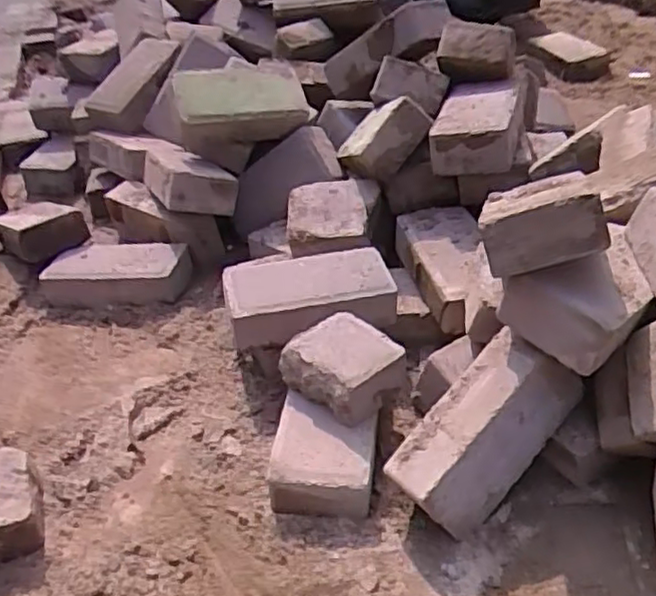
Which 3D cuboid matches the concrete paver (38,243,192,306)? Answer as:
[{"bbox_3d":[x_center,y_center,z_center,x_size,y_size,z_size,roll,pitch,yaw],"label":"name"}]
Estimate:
[{"bbox_3d":[-0.337,-0.034,1.082,0.226,0.069,0.109,-3,35,4],"label":"concrete paver"}]

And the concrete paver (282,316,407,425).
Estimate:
[{"bbox_3d":[0.021,0.086,0.785,0.106,0.073,0.110,-30,42,-31],"label":"concrete paver"}]

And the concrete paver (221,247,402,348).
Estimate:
[{"bbox_3d":[-0.024,-0.004,0.889,0.214,0.061,0.124,-8,35,-4],"label":"concrete paver"}]

